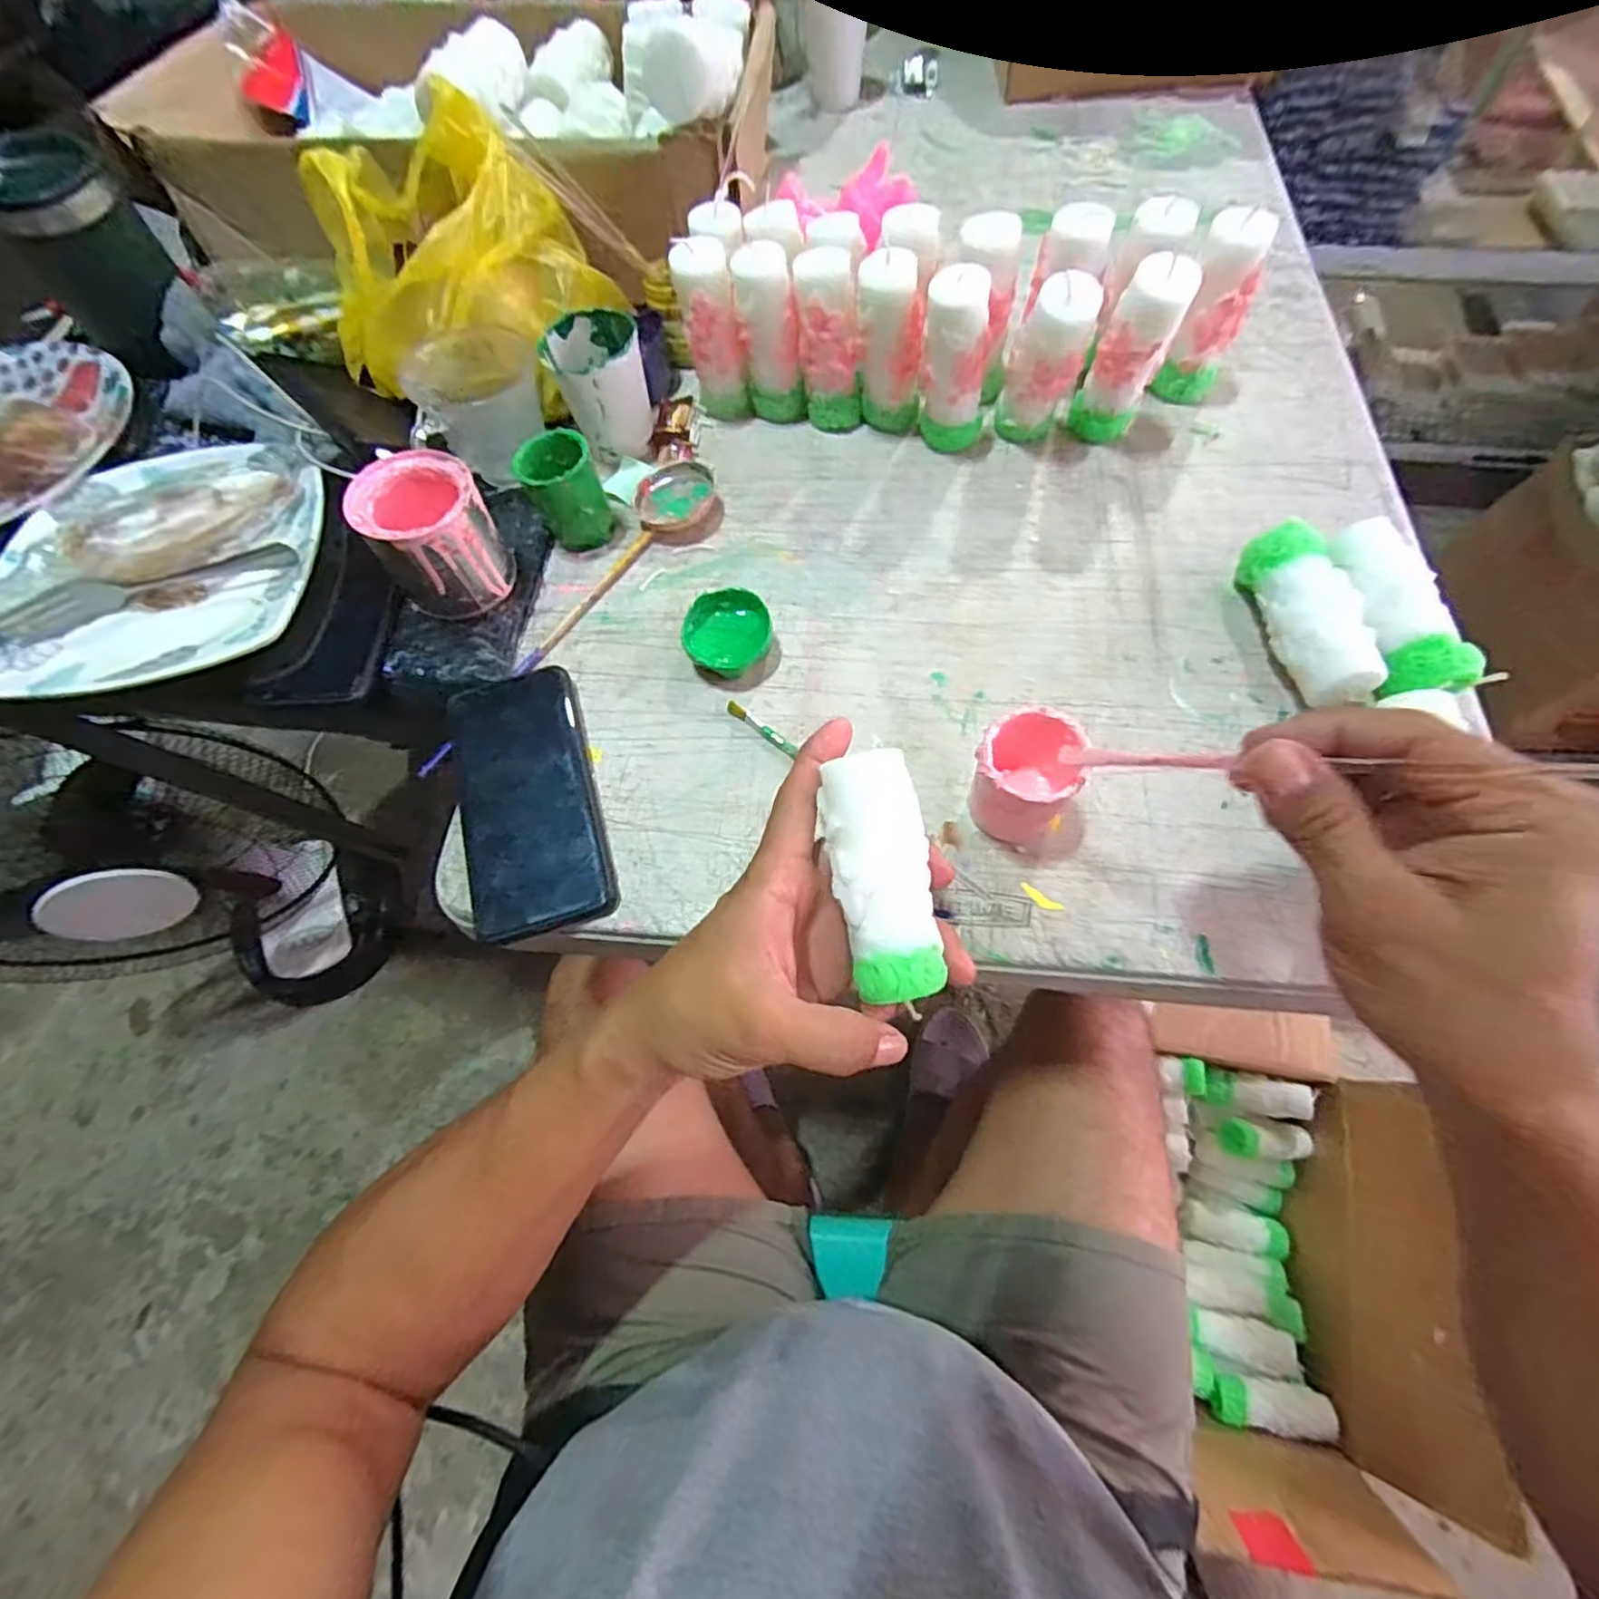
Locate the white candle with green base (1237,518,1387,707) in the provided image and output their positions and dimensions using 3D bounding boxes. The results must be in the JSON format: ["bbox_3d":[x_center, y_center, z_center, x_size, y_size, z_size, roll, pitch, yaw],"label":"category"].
[{"bbox_3d":[0.290,-0.103,0.392,0.039,0.040,0.113,-8,65,-2],"label":"white candle with green base"}]

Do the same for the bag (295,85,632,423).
[{"bbox_3d":[-0.244,-0.385,0.488,0.202,0.108,0.190,-28,67,-10],"label":"bag"}]

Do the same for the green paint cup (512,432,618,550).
[{"bbox_3d":[-0.158,-0.210,0.463,0.049,0.059,0.046,-1,65,2],"label":"green paint cup"}]

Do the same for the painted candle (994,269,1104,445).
[{"bbox_3d":[0.160,-0.286,0.447,0.043,0.106,0.042,13,66,8],"label":"painted candle"}]

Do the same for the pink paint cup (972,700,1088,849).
[{"bbox_3d":[0.113,-0.007,0.351,0.050,0.067,0.059,19,67,11],"label":"pink paint cup"}]

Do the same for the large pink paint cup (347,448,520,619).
[{"bbox_3d":[-0.233,-0.166,0.439,0.074,0.079,0.070,-1,65,2],"label":"large pink paint cup"}]

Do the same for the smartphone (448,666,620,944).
[{"bbox_3d":[-0.158,-0.002,0.396,0.077,0.012,0.164,-18,66,-6],"label":"smartphone"}]

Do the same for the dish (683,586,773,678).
[{"bbox_3d":[-0.044,-0.102,0.425,0.053,0.028,0.052,-1,65,2],"label":"dish"}]

